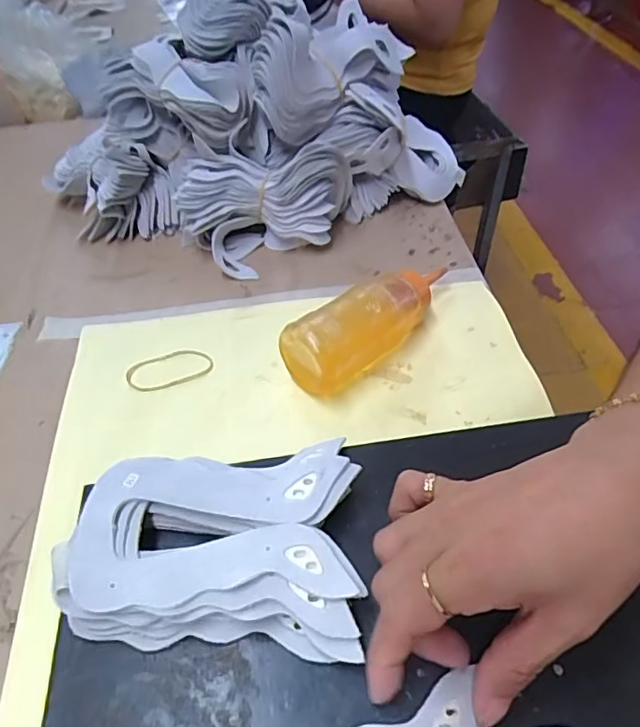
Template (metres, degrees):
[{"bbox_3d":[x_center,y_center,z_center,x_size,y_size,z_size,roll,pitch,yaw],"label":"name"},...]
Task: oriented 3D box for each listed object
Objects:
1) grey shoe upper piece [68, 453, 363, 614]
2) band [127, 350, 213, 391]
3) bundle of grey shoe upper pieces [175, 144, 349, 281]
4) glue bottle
[{"bbox_3d":[-0.050,0.076,0.262,0.126,0.008,0.072,-3,49,0],"label":"grey shoe upper piece"},{"bbox_3d":[-0.105,0.004,0.388,0.058,0.004,0.029,-17,54,-18],"label":"band"},{"bbox_3d":[-0.040,-0.136,0.461,0.136,0.076,0.084,-28,53,-21],"label":"bundle of grey shoe upper pieces"},{"bbox_3d":[0.042,-0.029,0.383,0.141,0.046,0.046,-31,54,-22],"label":"glue bottle"}]

